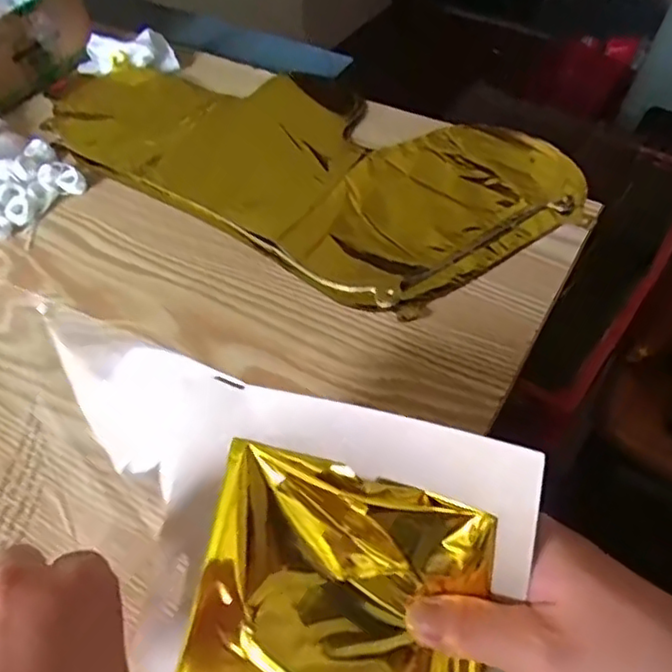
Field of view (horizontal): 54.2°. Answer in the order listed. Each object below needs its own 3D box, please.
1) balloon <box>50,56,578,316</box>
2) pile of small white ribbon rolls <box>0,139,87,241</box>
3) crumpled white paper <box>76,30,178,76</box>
[{"bbox_3d":[-0.034,-0.155,0.526,0.419,0.010,0.208,30,60,24],"label":"balloon"},{"bbox_3d":[-0.249,-0.115,0.514,0.071,0.014,0.089,34,62,26],"label":"pile of small white ribbon rolls"},{"bbox_3d":[-0.193,-0.260,0.604,0.090,0.025,0.038,5,53,8],"label":"crumpled white paper"}]

